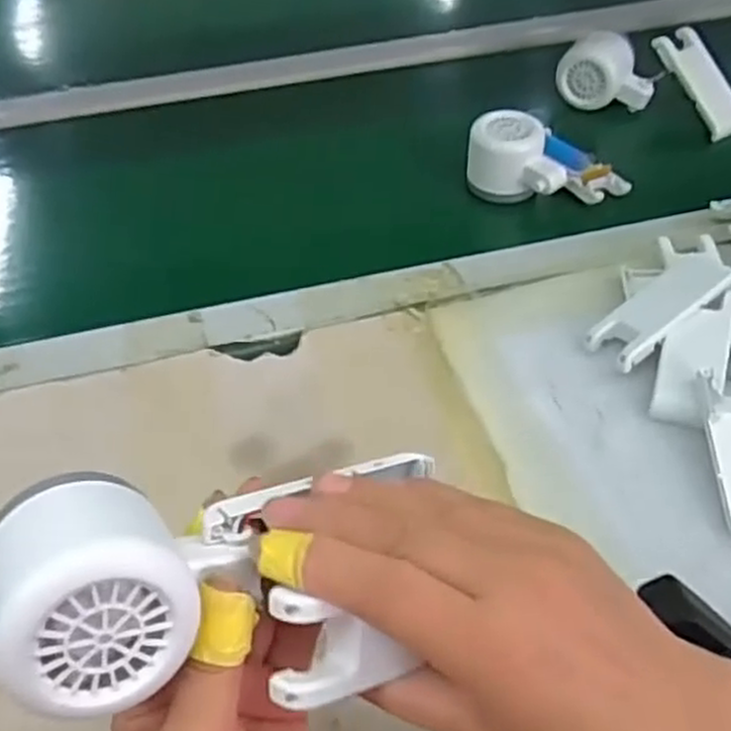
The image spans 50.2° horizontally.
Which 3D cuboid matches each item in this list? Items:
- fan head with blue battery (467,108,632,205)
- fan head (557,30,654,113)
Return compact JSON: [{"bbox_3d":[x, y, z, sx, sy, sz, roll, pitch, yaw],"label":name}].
[{"bbox_3d":[0.145,-0.167,0.620,0.122,0.053,0.067,-3,48,0],"label":"fan head with blue battery"},{"bbox_3d":[0.219,-0.263,0.709,0.081,0.057,0.052,14,50,15],"label":"fan head"}]

